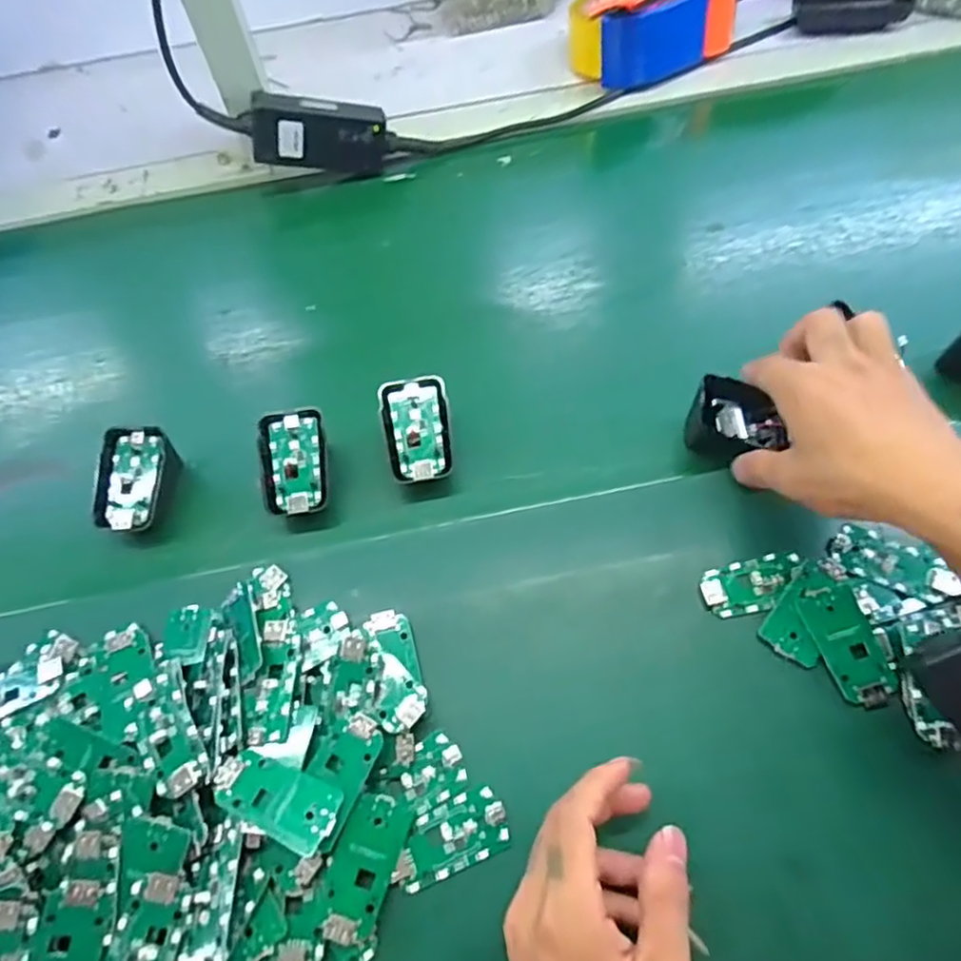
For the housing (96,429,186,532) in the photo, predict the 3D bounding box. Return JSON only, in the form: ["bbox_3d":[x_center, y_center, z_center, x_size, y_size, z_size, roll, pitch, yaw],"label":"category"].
[{"bbox_3d":[-0.230,0.003,0.440,0.040,0.039,0.065,-3,59,3],"label":"housing"}]

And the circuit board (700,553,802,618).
[{"bbox_3d":[0.160,0.060,0.385,0.061,0.004,0.031,-14,59,-4],"label":"circuit board"}]

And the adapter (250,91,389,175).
[{"bbox_3d":[-0.142,-0.306,0.585,0.115,0.052,0.030,-2,57,-19],"label":"adapter"}]

